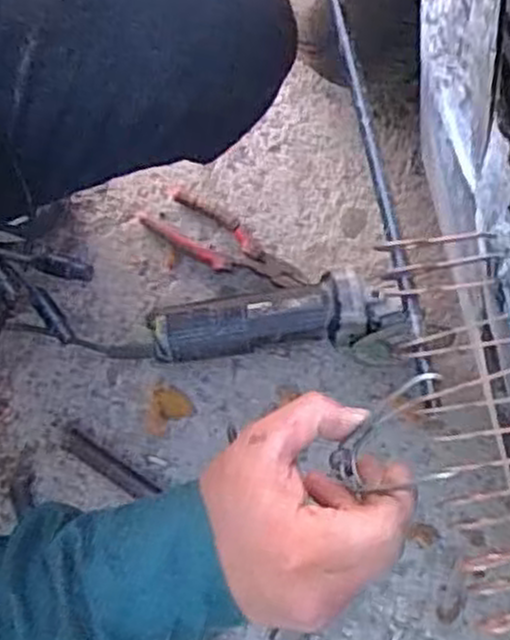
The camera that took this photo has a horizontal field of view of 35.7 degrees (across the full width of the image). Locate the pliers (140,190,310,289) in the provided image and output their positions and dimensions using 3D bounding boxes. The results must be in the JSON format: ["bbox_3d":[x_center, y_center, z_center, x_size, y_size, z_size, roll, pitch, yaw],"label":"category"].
[{"bbox_3d":[-0.028,-0.077,0.815,0.173,0.021,0.059,34,80,6],"label":"pliers"}]

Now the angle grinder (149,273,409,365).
[{"bbox_3d":[0.021,-0.001,0.778,0.242,0.076,0.092,2,79,1],"label":"angle grinder"}]

